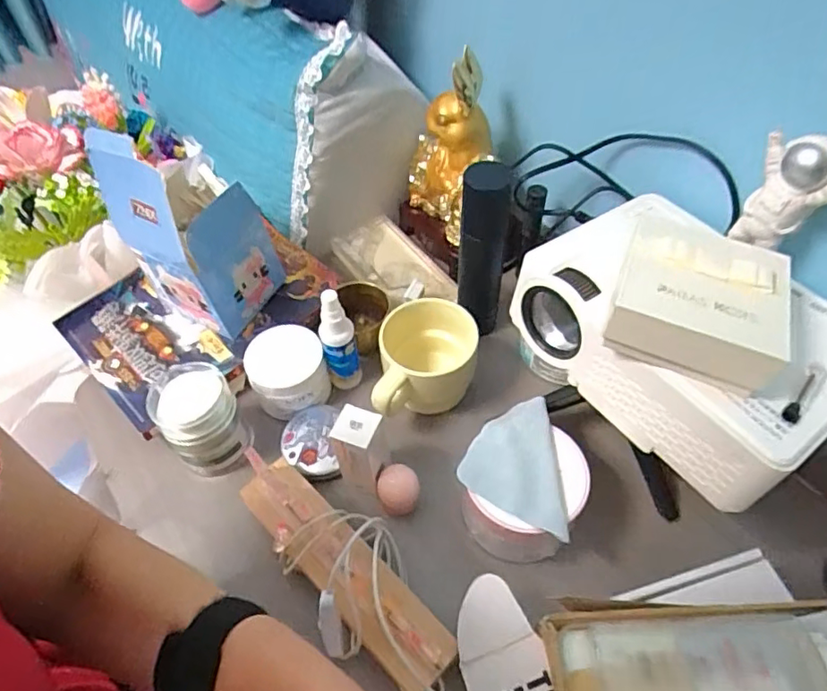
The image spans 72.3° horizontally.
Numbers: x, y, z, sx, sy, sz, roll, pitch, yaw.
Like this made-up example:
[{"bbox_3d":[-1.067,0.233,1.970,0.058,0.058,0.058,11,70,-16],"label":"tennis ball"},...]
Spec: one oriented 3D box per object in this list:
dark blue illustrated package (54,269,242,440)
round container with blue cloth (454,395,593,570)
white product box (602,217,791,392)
[{"bbox_3d":[-0.257,-0.004,0.543,0.168,0.023,0.106,36,61,29],"label":"dark blue illustrated package"},{"bbox_3d":[0.088,0.106,0.438,0.091,0.067,0.107,23,56,21],"label":"round container with blue cloth"},{"bbox_3d":[0.173,-0.030,0.341,0.090,0.034,0.089,18,54,18],"label":"white product box"}]

